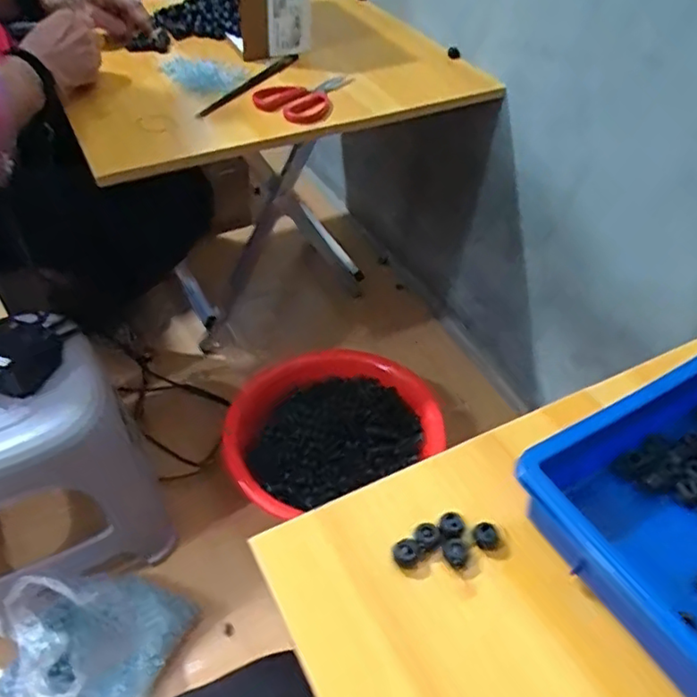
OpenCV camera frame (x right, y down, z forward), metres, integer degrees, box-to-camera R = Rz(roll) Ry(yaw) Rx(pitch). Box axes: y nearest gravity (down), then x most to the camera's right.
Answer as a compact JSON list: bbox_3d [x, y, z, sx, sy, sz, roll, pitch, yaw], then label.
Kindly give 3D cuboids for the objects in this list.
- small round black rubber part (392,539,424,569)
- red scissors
[{"bbox_3d":[0.037,0.131,0.394,0.017,0.013,0.016,2,46,-2],"label":"small round black rubber part"},{"bbox_3d":[-0.050,-0.350,0.857,0.155,0.024,0.110,-28,54,-27],"label":"red scissors"}]

